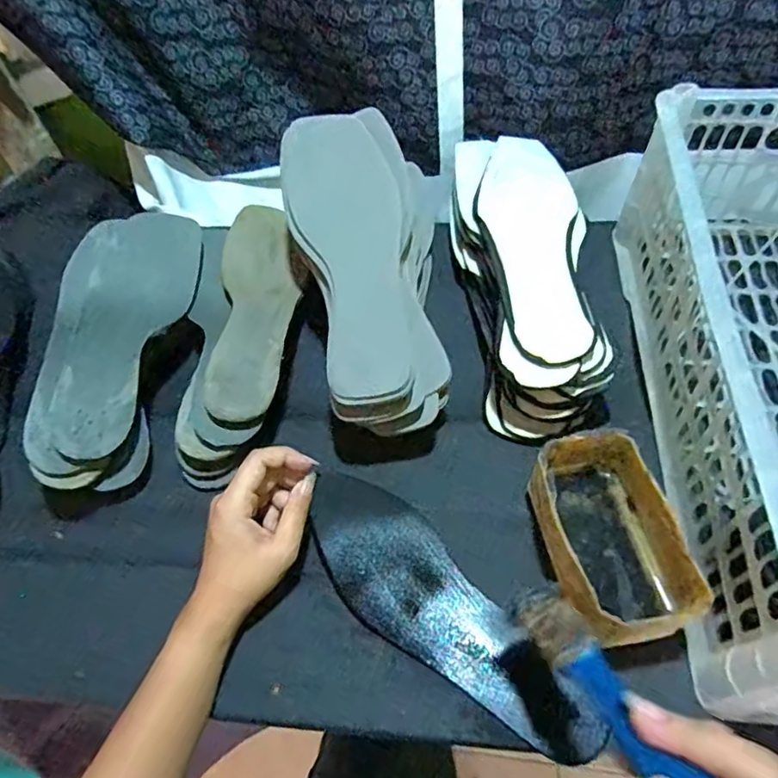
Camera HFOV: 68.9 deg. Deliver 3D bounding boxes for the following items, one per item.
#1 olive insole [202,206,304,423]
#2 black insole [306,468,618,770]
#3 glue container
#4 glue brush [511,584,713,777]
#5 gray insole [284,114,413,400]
[{"bbox_3d":[-0.116,-0.078,0.500,0.066,0.015,0.251,2,50,-9],"label":"olive insole"},{"bbox_3d":[0.034,0.149,0.384,0.235,0.019,0.073,39,66,20],"label":"black insole"},{"bbox_3d":[0.146,0.097,0.379,0.083,0.064,0.127,-14,55,-5],"label":"glue container"},{"bbox_3d":[0.097,0.136,0.241,0.025,0.012,0.157,-19,20,-8],"label":"glue brush"},{"bbox_3d":[-0.028,-0.106,0.437,0.077,0.025,0.234,-11,76,-3],"label":"gray insole"}]

